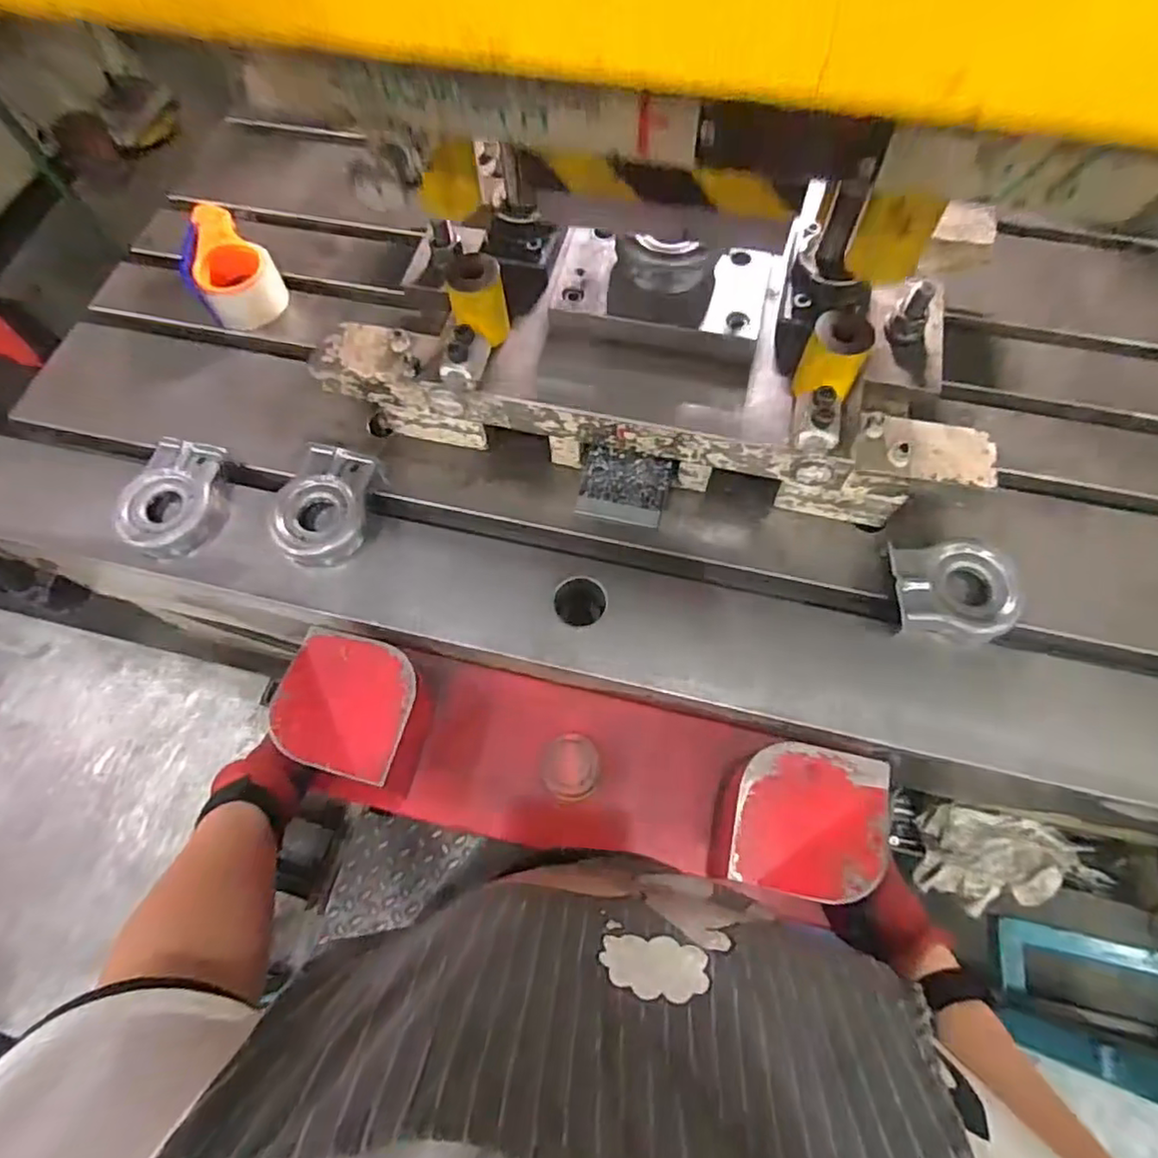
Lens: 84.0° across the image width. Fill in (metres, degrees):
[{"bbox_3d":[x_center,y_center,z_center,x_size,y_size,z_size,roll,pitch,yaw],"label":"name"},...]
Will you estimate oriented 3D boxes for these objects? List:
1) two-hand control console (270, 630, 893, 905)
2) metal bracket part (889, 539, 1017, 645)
[{"bbox_3d":[-0.007,0.167,0.576,0.509,0.110,0.141,11,66,9],"label":"two-hand control console"},{"bbox_3d":[0.346,0.010,0.600,0.113,0.039,0.088,7,66,6],"label":"metal bracket part"}]

